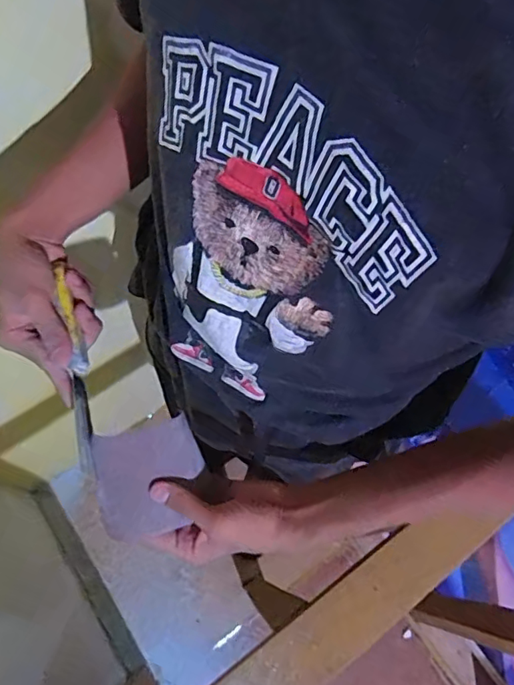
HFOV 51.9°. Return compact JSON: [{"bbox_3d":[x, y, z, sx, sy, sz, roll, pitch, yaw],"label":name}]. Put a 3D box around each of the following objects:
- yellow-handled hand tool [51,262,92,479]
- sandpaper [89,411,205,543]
[{"bbox_3d":[-0.151,0.020,0.445,0.014,0.018,0.175,-10,80,-7],"label":"yellow-handled hand tool"},{"bbox_3d":[-0.090,0.116,0.448,0.088,0.007,0.093,-14,96,-14],"label":"sandpaper"}]

